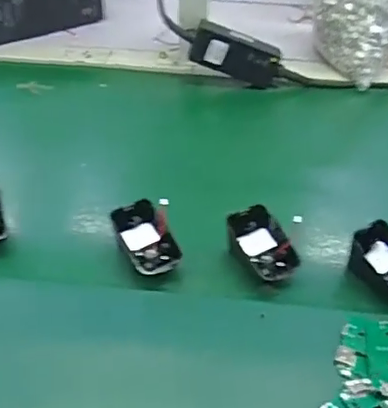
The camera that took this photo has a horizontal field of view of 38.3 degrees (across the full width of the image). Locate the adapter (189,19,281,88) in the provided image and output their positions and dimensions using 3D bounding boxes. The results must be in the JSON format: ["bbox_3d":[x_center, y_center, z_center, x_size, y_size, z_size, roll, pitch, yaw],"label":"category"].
[{"bbox_3d":[0.056,-0.196,0.732,0.115,0.059,0.025,20,34,-13],"label":"adapter"}]

